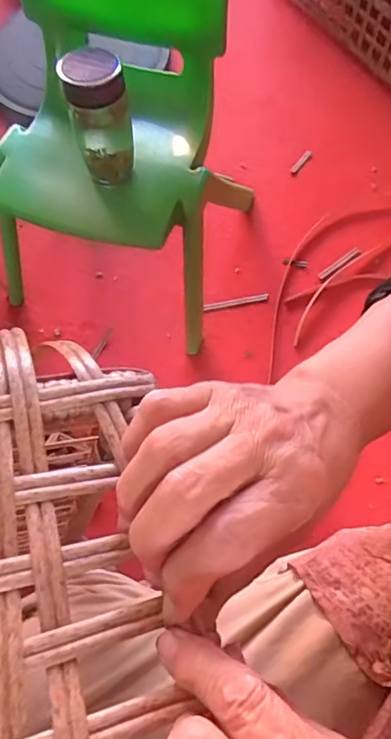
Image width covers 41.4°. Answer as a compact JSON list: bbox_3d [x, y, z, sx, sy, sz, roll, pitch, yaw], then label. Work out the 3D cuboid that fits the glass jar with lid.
[{"bbox_3d":[-0.128,-0.336,0.704,0.077,0.166,0.072,0,68,0],"label":"glass jar with lid"}]

